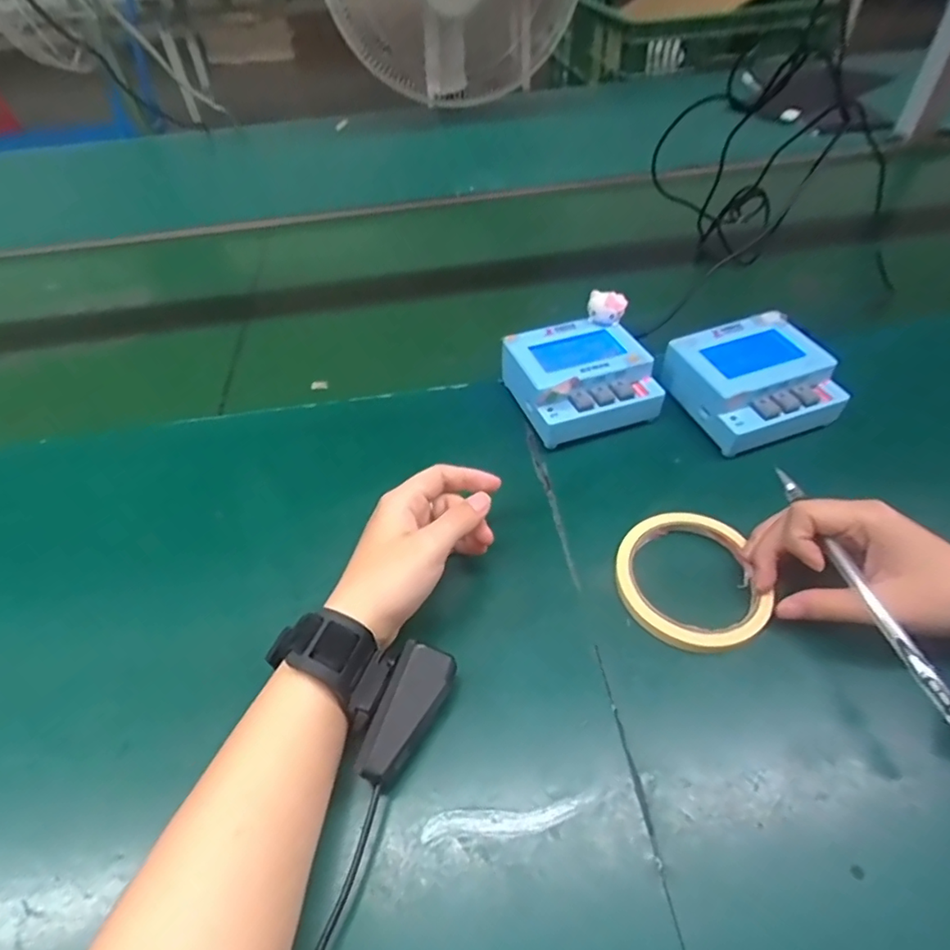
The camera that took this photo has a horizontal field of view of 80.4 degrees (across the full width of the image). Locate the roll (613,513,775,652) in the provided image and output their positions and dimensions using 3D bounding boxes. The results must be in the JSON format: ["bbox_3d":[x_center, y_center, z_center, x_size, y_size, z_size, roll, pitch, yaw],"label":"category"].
[{"bbox_3d":[0.135,0.065,0.357,0.087,0.013,0.093,-2,49,2],"label":"roll"}]

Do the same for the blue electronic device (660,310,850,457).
[{"bbox_3d":[0.217,-0.073,0.441,0.107,0.041,0.100,-15,49,-9],"label":"blue electronic device"}]

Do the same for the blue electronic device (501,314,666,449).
[{"bbox_3d":[0.085,-0.082,0.458,0.102,0.041,0.103,-18,50,-11],"label":"blue electronic device"}]

